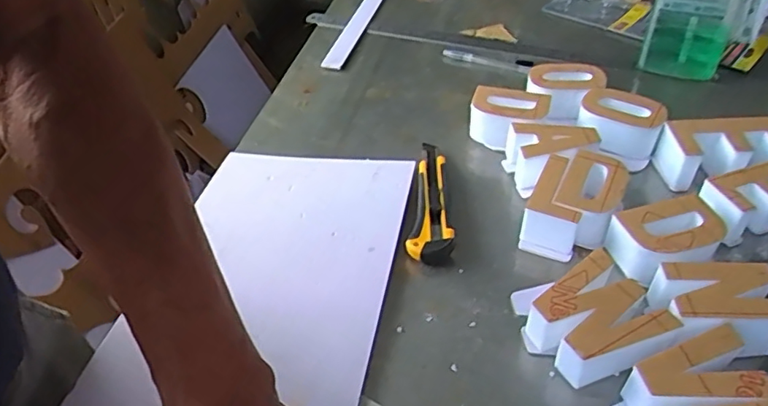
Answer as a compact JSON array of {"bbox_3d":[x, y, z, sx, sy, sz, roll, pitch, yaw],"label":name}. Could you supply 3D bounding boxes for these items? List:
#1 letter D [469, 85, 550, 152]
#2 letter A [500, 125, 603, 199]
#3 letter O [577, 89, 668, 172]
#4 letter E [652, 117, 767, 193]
[{"bbox_3d":[0.136,-0.096,0.625,0.085,0.036,0.059,5,45,10],"label":"letter D"},{"bbox_3d":[0.175,-0.050,0.595,0.084,0.052,0.065,-10,44,-5],"label":"letter A"},{"bbox_3d":[0.254,-0.083,0.622,0.085,0.055,0.057,19,49,23],"label":"letter O"},{"bbox_3d":[0.349,-0.044,0.591,0.123,0.062,0.068,5,45,11],"label":"letter E"}]

